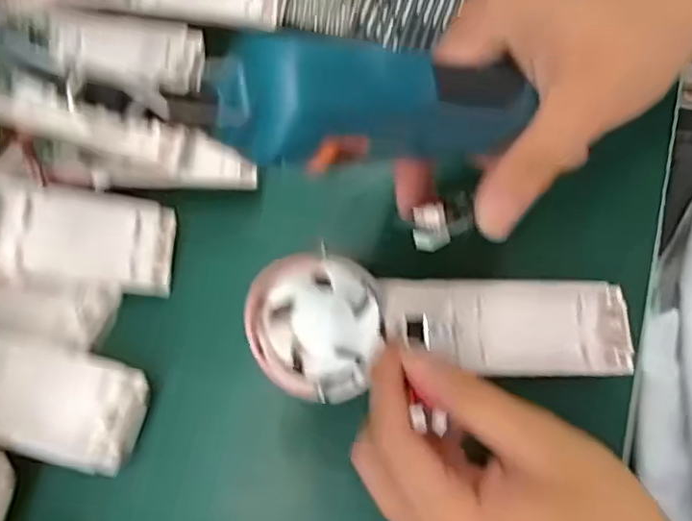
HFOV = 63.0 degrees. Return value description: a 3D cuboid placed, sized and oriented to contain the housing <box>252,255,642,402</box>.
[{"bbox_3d":[0.044,0.031,0.264,0.173,0.028,0.059,2,72,-11],"label":"housing"}]

